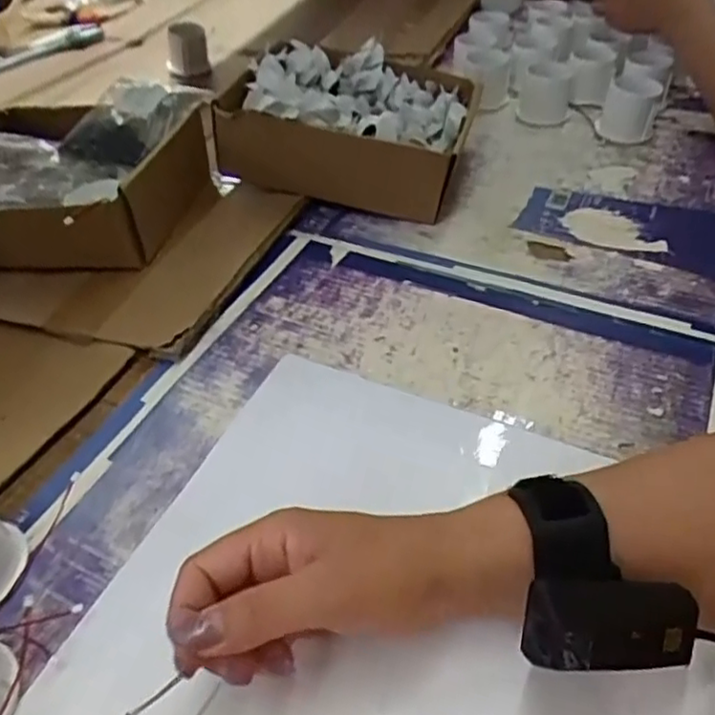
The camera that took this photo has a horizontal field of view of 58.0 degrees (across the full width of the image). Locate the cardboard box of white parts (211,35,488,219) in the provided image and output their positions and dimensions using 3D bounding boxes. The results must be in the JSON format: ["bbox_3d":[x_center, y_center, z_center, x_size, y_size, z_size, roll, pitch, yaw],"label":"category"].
[{"bbox_3d":[-0.007,-0.217,0.607,0.204,0.098,0.173,8,46,10],"label":"cardboard box of white parts"}]

